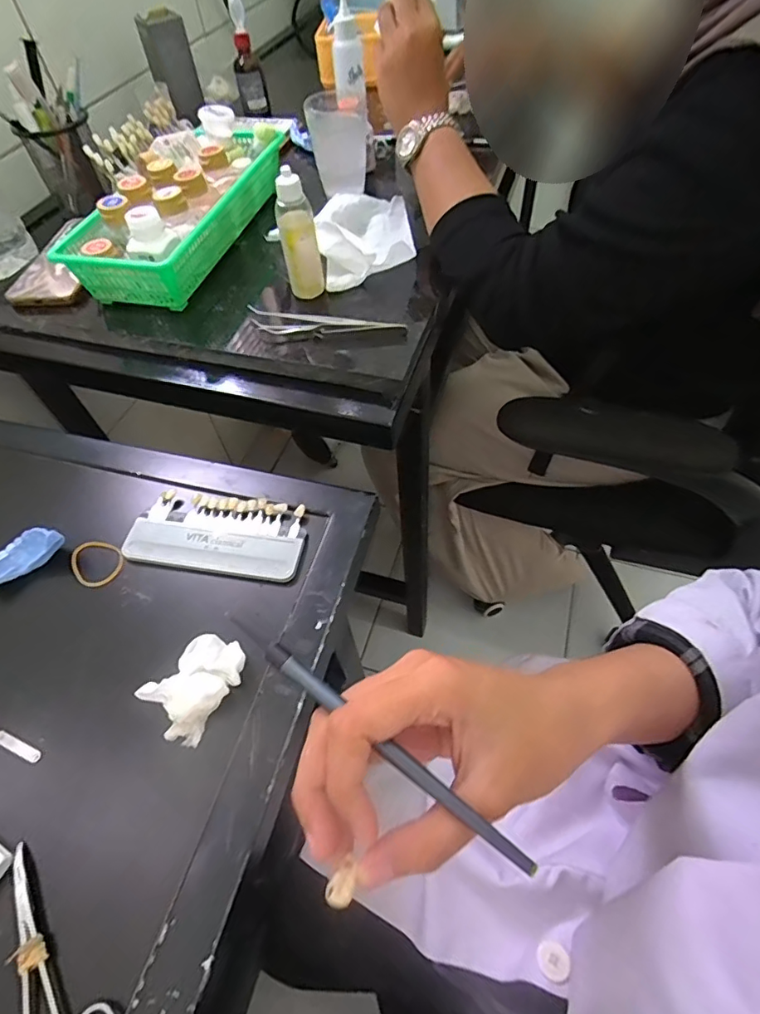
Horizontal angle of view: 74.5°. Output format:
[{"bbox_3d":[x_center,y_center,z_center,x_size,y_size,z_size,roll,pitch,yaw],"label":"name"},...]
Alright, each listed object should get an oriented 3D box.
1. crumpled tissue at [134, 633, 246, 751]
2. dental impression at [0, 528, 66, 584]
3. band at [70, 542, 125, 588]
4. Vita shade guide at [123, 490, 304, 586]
[{"bbox_3d":[-0.124,0.119,0.338,0.043,0.029,0.067,27,62,21],"label":"crumpled tissue"},{"bbox_3d":[-0.290,0.039,0.400,0.070,0.027,0.023,-30,59,-16],"label":"dental impression"},{"bbox_3d":[-0.236,0.046,0.411,0.049,0.008,0.037,21,70,16],"label":"band"},{"bbox_3d":[-0.136,0.021,0.420,0.144,0.009,0.069,6,56,9],"label":"Vita shade guide"}]

